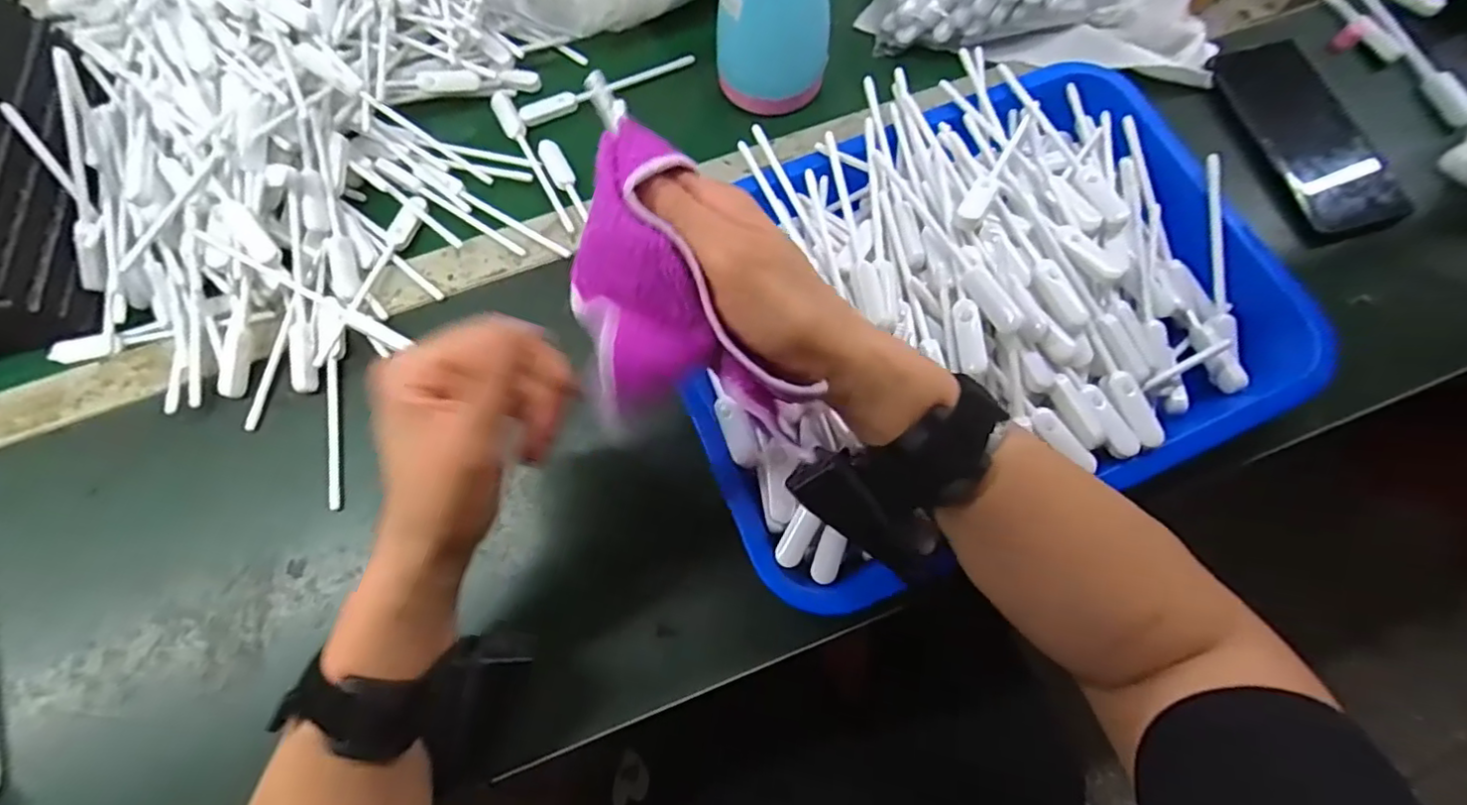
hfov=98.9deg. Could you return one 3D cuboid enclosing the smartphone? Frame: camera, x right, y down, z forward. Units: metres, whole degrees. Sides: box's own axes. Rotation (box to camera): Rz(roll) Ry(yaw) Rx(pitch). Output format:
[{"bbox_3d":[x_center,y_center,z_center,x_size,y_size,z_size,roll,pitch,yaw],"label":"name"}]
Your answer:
[{"bbox_3d":[0.430,-0.202,0.469,0.086,0.013,0.168,-13,71,-3],"label":"smartphone"}]

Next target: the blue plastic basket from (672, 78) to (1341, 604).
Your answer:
[{"bbox_3d":[0.147,-0.068,0.391,0.376,0.065,0.284,-23,72,-7],"label":"blue plastic basket"}]

